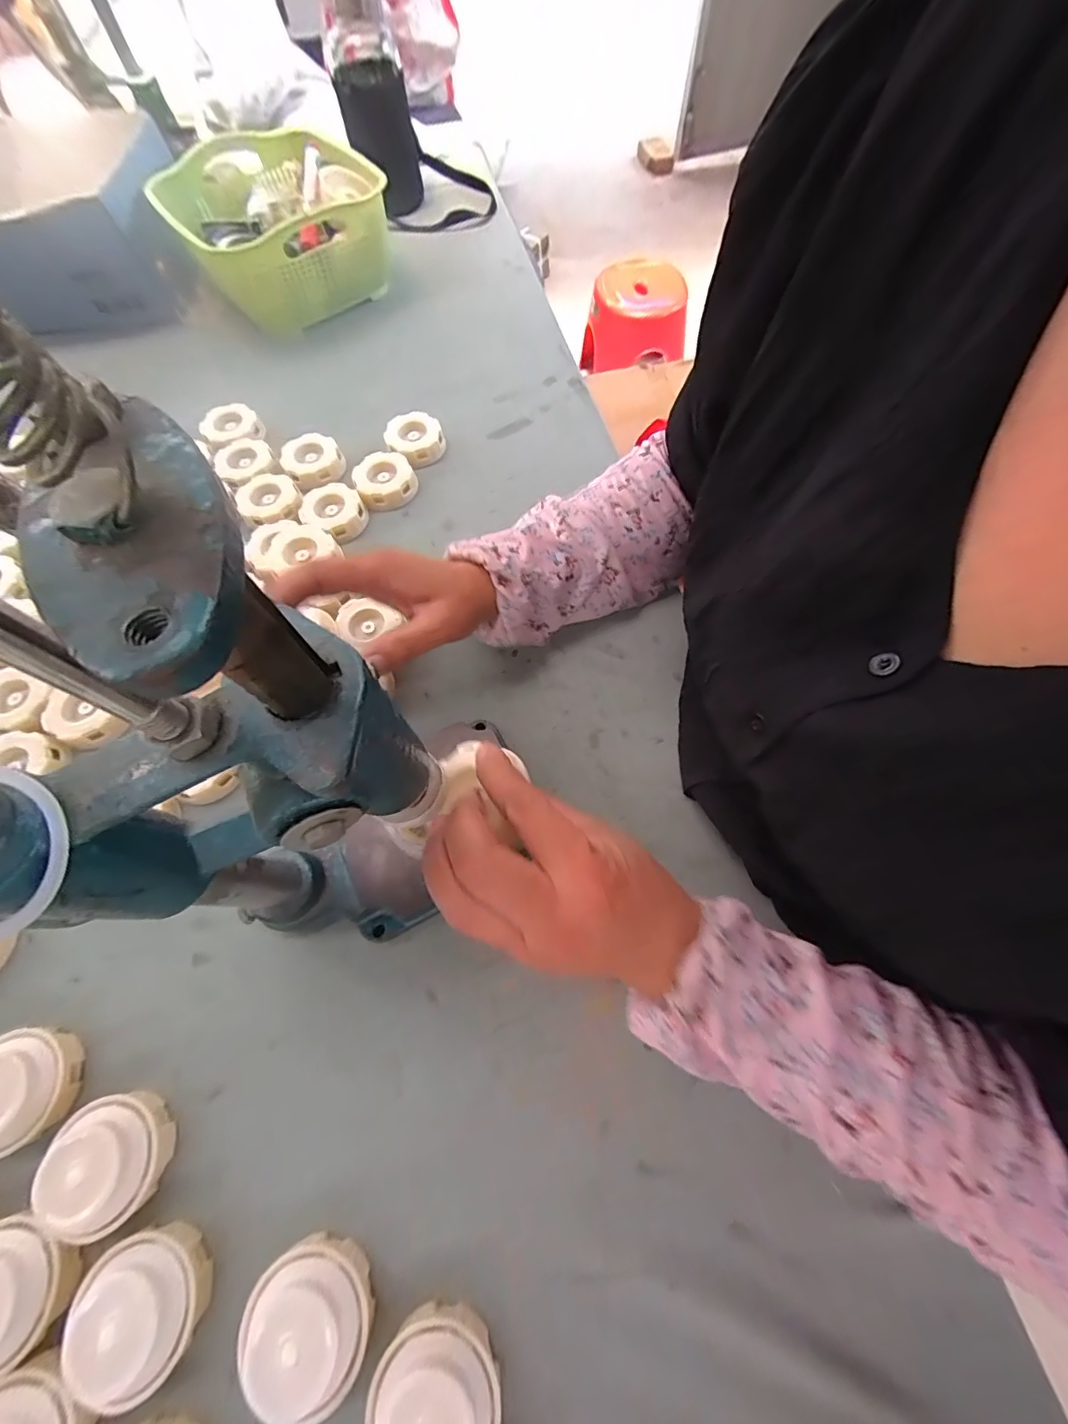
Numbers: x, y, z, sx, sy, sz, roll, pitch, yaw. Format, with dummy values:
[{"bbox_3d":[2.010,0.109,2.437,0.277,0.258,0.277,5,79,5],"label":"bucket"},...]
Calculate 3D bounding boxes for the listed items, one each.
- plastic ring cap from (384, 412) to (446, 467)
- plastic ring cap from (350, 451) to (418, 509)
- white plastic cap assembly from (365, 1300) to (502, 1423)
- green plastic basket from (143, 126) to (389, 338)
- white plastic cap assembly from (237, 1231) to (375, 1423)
[{"bbox_3d":[-0.127,-0.291,0.518,0.058,0.026,0.053,-1,66,2],"label":"plastic ring cap"},{"bbox_3d":[-0.152,-0.236,0.495,0.059,0.026,0.050,-23,67,-8],"label":"plastic ring cap"},{"bbox_3d":[-0.047,0.336,0.234,0.055,0.039,0.056,-10,66,-2],"label":"white plastic cap assembly"},{"bbox_3d":[-0.320,-0.606,0.600,0.227,0.091,0.291,-33,68,-11],"label":"green plastic basket"},{"bbox_3d":[-0.114,0.312,0.248,0.059,0.038,0.052,7,67,6],"label":"white plastic cap assembly"}]

